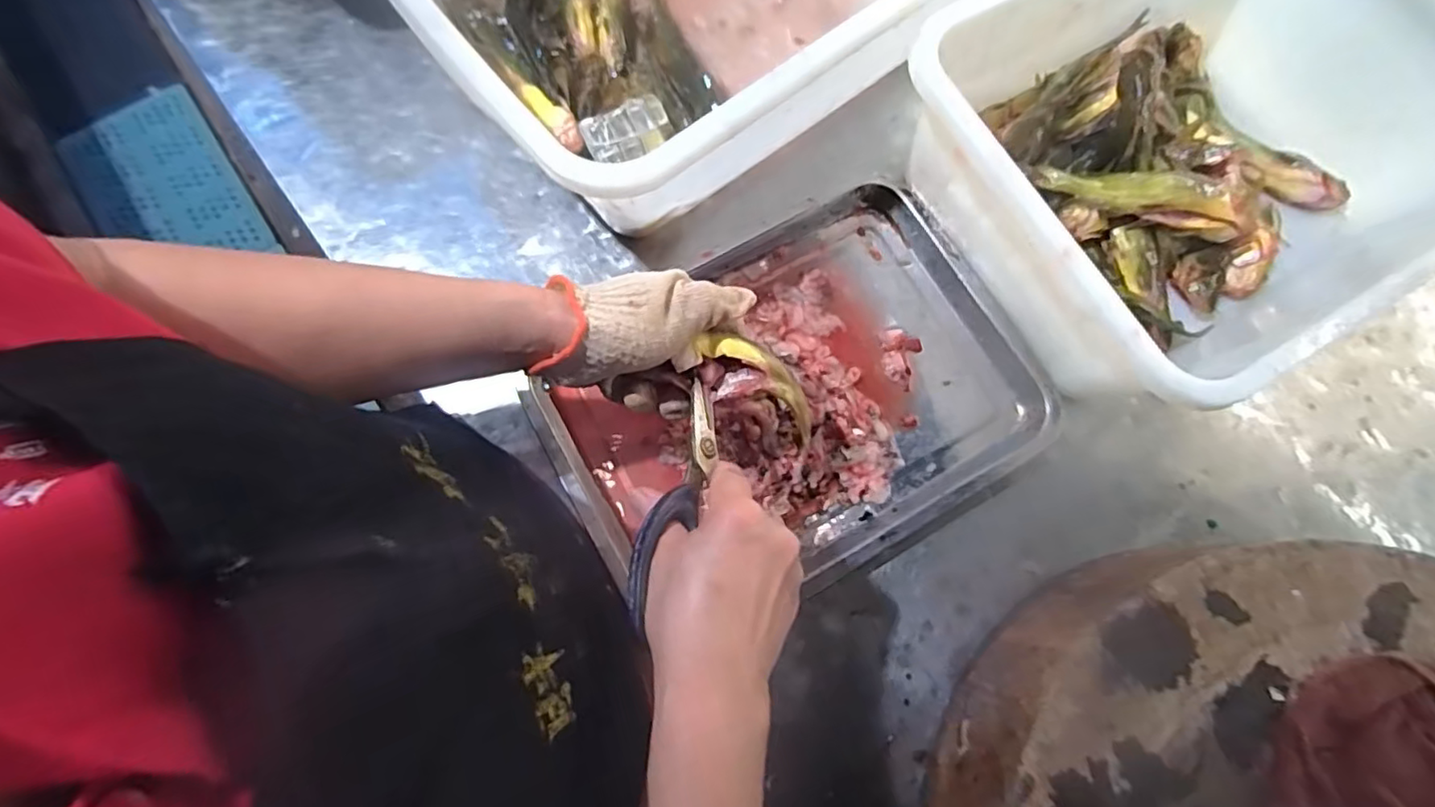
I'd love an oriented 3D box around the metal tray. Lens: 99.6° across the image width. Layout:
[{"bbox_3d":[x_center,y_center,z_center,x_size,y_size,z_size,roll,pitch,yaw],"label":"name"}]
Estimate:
[{"bbox_3d":[0.056,-0.001,0.453,0.339,0.024,0.245,-30,79,-8],"label":"metal tray"}]

